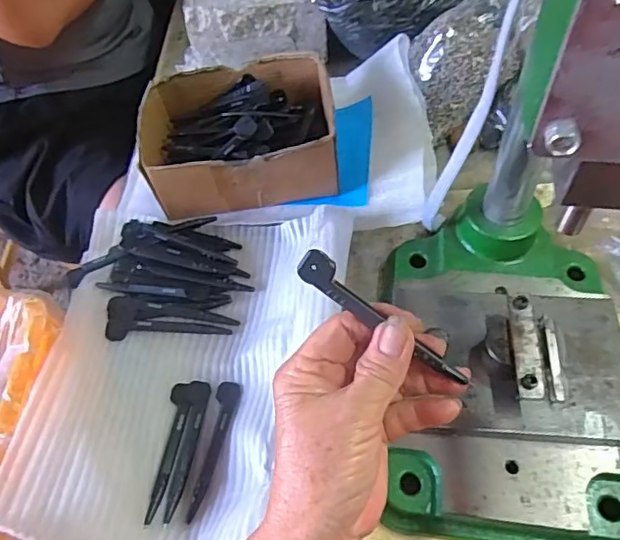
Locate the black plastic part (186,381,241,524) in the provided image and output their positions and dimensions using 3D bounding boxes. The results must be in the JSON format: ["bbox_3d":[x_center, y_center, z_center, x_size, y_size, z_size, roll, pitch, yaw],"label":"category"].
[{"bbox_3d":[-0.069,0.123,0.402,0.017,0.004,0.099,8,58,8],"label":"black plastic part"}]

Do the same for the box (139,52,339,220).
[{"bbox_3d":[-0.060,-0.121,0.520,0.170,0.069,0.128,-8,57,-2],"label":"box"}]

